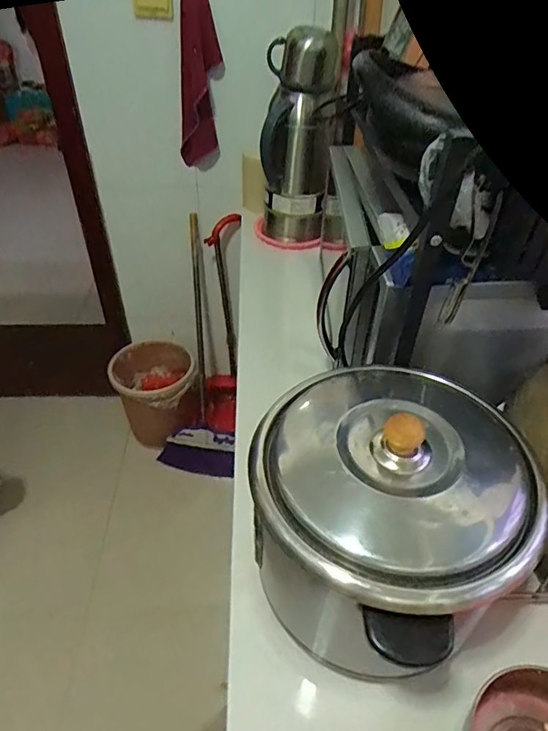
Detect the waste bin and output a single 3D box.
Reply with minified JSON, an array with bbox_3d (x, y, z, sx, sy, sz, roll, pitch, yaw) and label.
[{"bbox_3d":[-0.390,0.094,1.691,0.252,0.263,0.287,-16,44,-19],"label":"waste bin"}]

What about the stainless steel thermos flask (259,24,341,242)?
[{"bbox_3d":[0.054,-0.491,1.144,0.150,0.404,0.102,8,42,7],"label":"stainless steel thermos flask"}]

